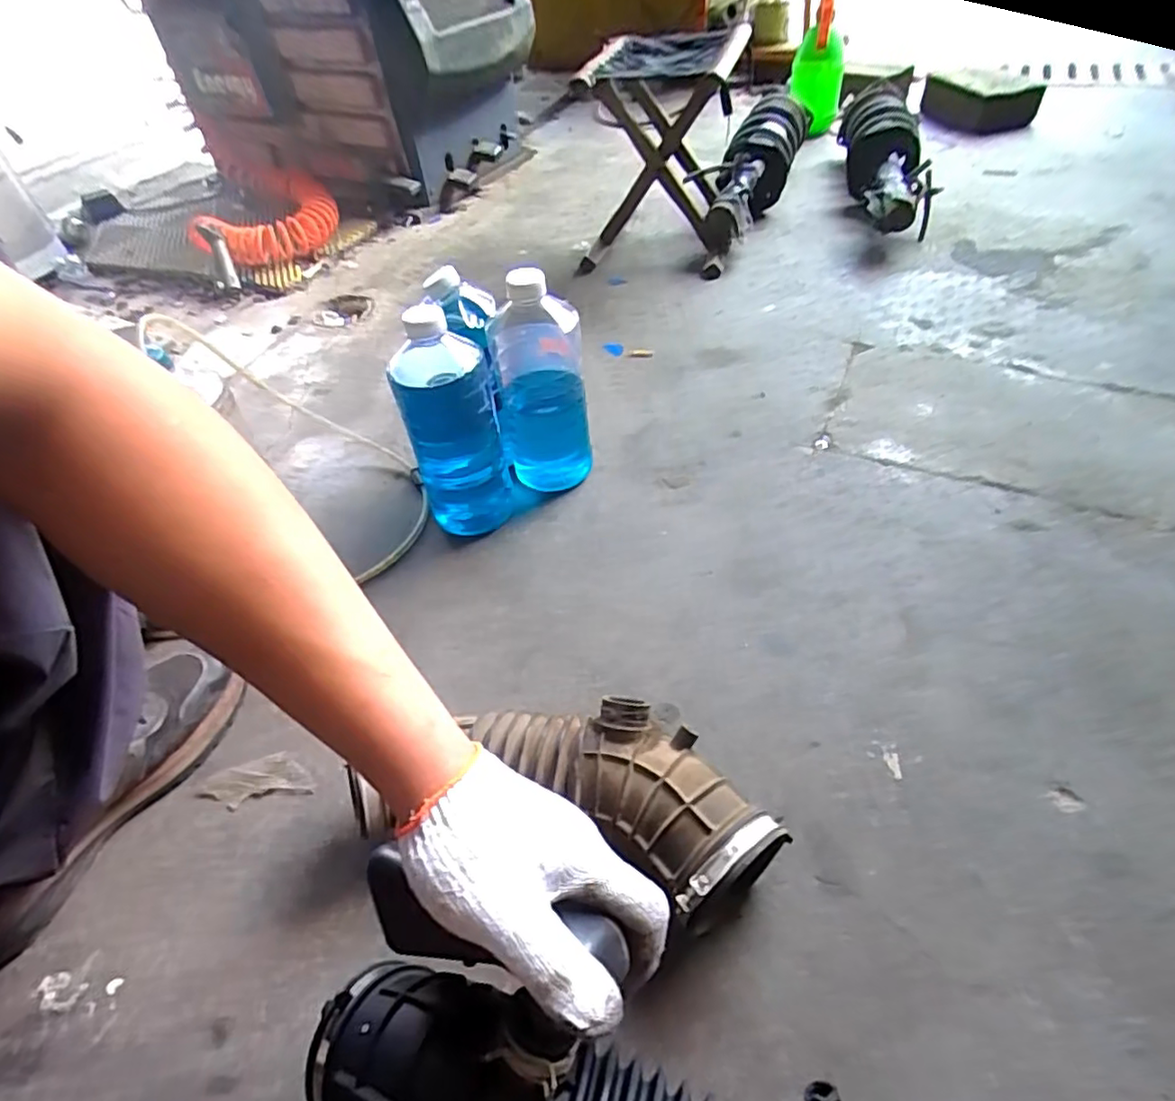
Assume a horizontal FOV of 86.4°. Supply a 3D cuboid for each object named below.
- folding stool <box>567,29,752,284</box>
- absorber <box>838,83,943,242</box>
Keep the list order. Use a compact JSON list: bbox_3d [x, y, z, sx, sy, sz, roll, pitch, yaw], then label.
[{"bbox_3d":[0.134,-0.708,1.103,0.243,0.296,0.341,7,50,12],"label":"folding stool"},{"bbox_3d":[0.584,-0.762,1.227,0.138,0.153,0.493,7,49,12],"label":"absorber"}]

